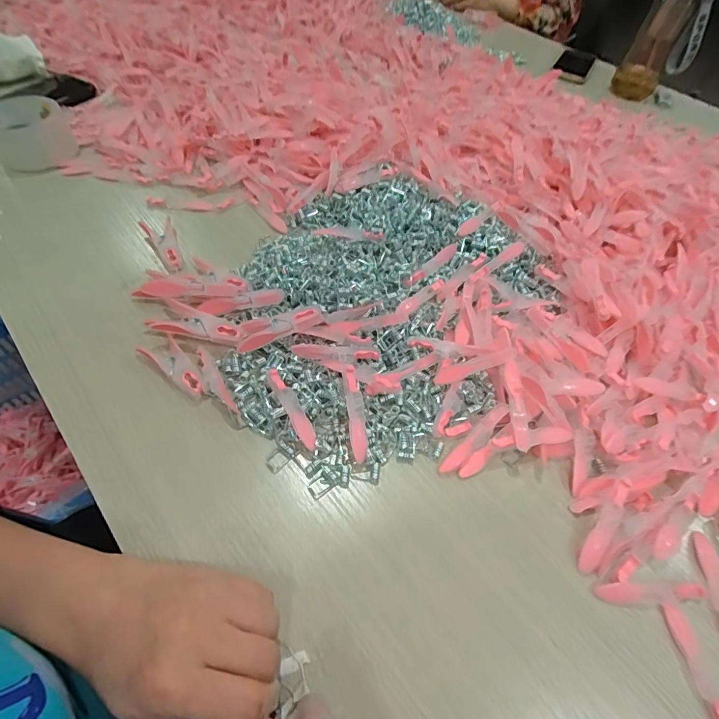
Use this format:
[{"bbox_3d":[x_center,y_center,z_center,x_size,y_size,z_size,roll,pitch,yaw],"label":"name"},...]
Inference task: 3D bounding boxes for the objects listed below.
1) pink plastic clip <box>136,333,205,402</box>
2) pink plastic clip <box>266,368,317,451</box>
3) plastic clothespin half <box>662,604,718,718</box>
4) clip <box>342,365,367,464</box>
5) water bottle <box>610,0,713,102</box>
[{"bbox_3d":[-0.157,0.007,0.346,0.071,0.013,0.028,41,61,20],"label":"pink plastic clip"},{"bbox_3d":[-0.055,0.039,0.330,0.013,0.009,0.074,-26,64,-19],"label":"pink plastic clip"},{"bbox_3d":[0.221,0.200,0.257,0.014,0.005,0.072,-4,56,-8],"label":"plastic clothespin half"},{"bbox_3d":[-0.003,0.044,0.327,0.014,0.009,0.076,-7,78,-8],"label":"clip"},{"bbox_3d":[0.552,-0.579,0.718,0.103,0.205,0.067,32,62,15],"label":"water bottle"}]

